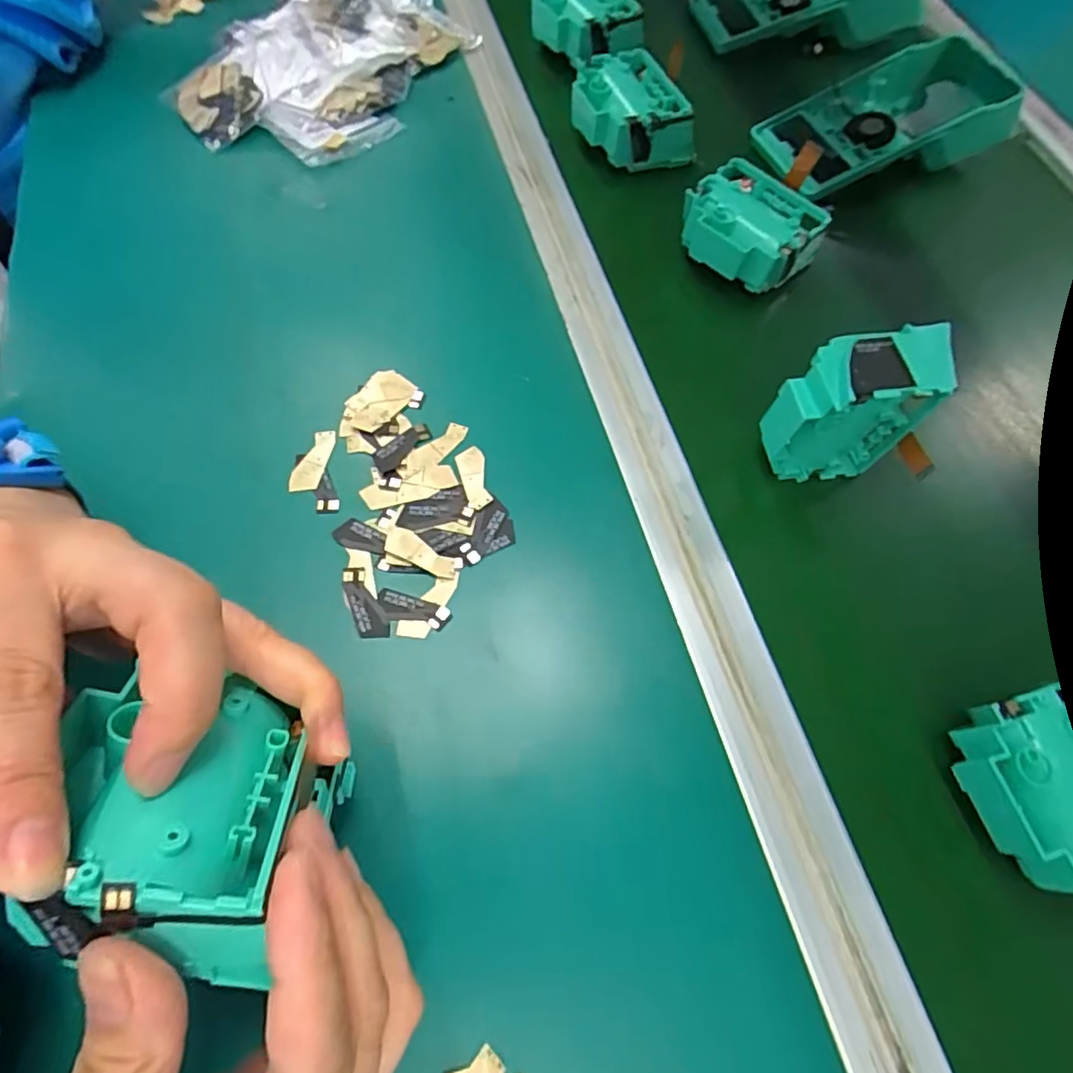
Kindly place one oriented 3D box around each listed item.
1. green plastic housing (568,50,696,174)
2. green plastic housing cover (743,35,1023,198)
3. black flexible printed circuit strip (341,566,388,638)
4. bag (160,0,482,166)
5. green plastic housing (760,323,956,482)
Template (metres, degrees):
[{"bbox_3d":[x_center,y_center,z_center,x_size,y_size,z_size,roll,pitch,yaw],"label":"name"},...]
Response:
[{"bbox_3d":[0.065,-0.292,0.412,0.064,0.040,0.083,-34,72,-16],"label":"green plastic housing"},{"bbox_3d":[0.244,-0.295,0.419,0.217,0.047,0.094,-24,69,-13],"label":"green plastic housing cover"},{"bbox_3d":[-0.080,0.030,0.271,0.013,0.004,0.037,-21,69,-11],"label":"black flexible printed circuit strip"},{"bbox_3d":[-0.159,-0.369,0.443,0.165,0.031,0.255,27,68,9],"label":"bag"},{"bbox_3d":[0.154,-0.064,0.296,0.075,0.074,0.038,-7,67,-5],"label":"green plastic housing"}]

